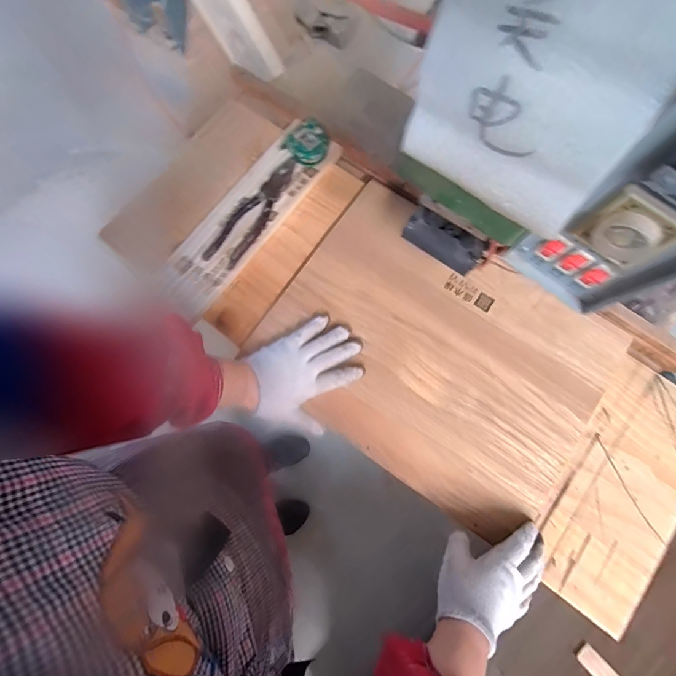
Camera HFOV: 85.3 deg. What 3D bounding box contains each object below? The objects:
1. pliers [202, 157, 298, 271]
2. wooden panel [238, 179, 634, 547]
[{"bbox_3d":[-0.121,-0.184,0.540,0.052,0.013,0.194,35,81,7],"label":"pliers"},{"bbox_3d":[0.129,0.016,0.497,0.425,0.014,0.322,34,81,7],"label":"wooden panel"}]

